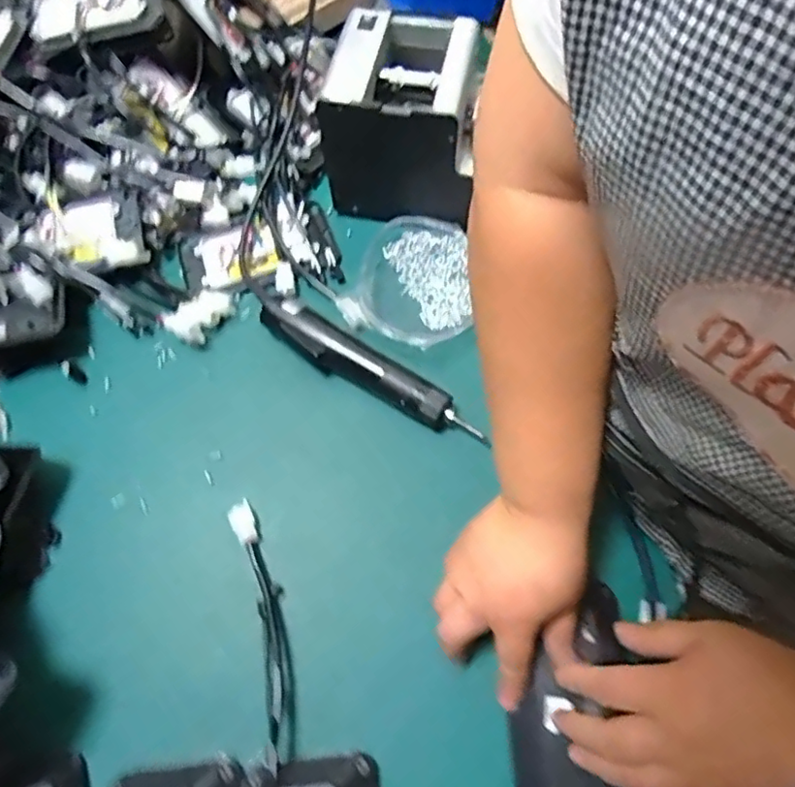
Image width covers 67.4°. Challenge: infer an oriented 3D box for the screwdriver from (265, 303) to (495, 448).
[{"bbox_3d":[-0.026,-0.019,0.534,0.224,0.030,0.044,31,71,15],"label":"screwdriver"}]

